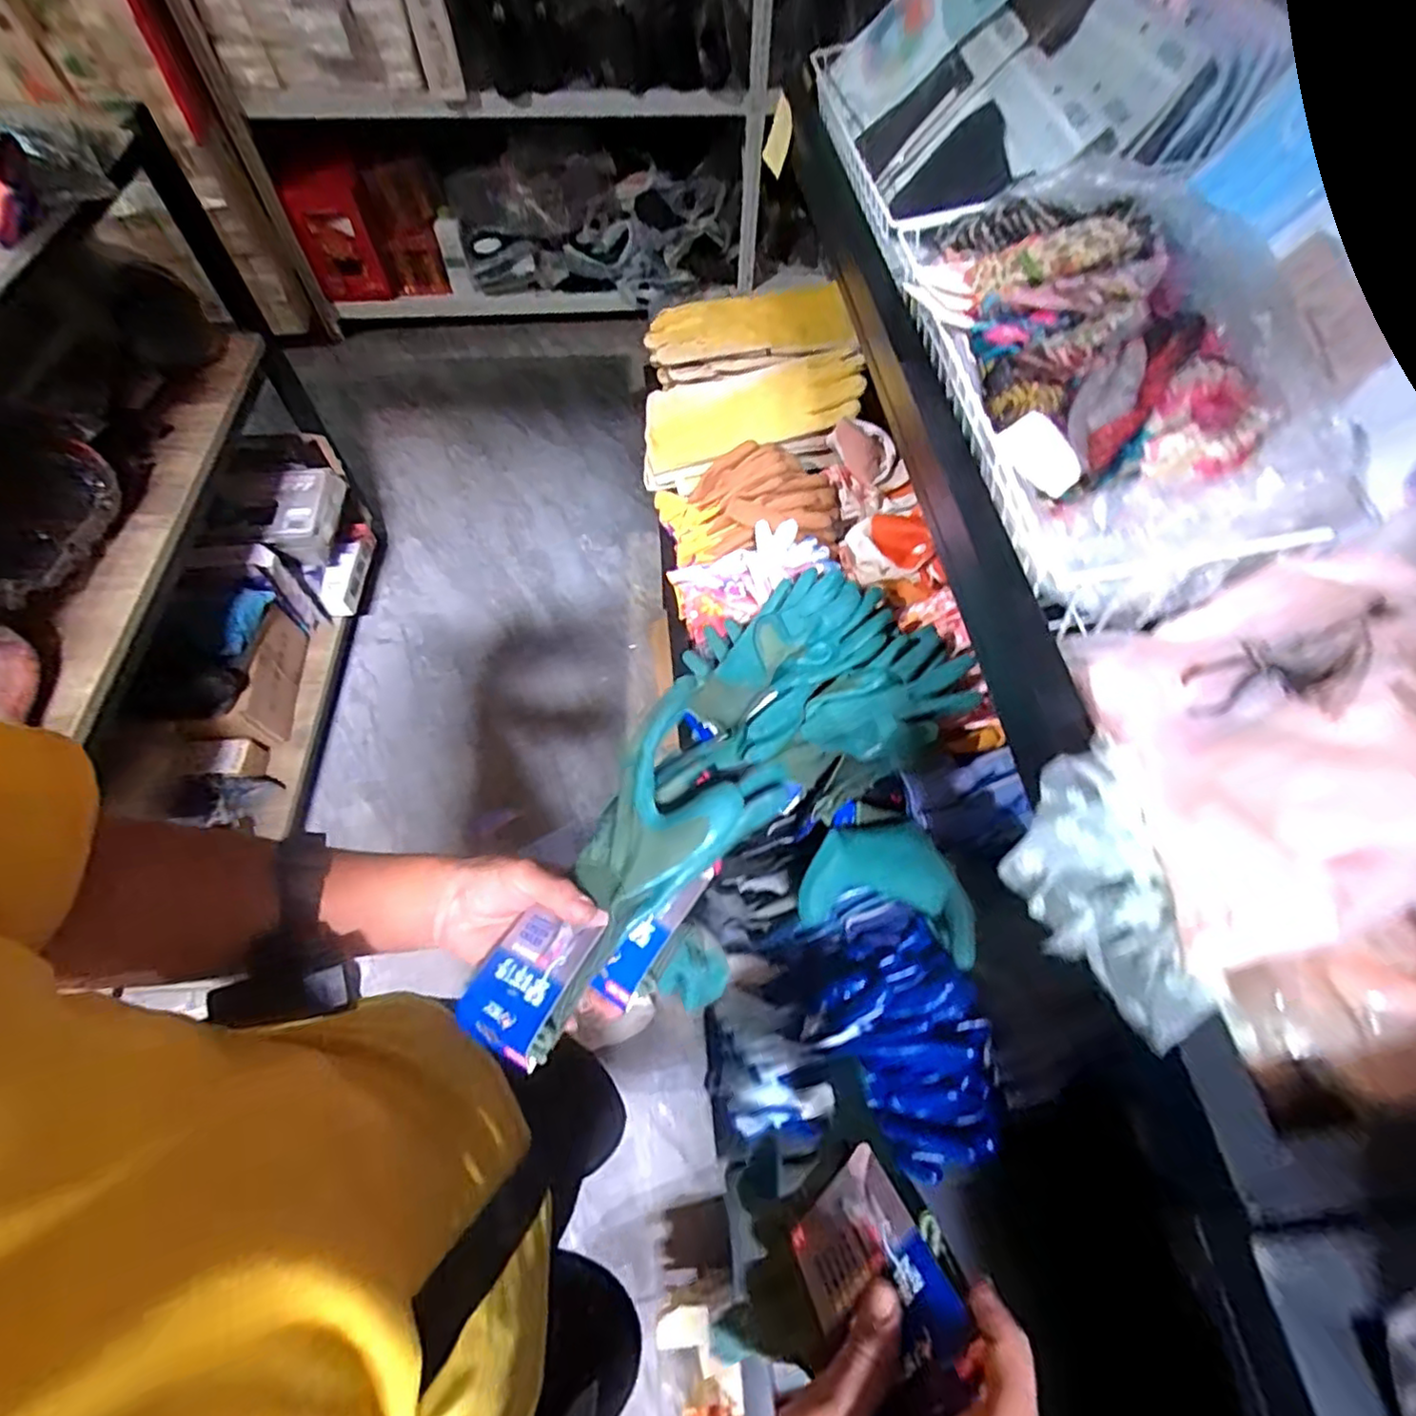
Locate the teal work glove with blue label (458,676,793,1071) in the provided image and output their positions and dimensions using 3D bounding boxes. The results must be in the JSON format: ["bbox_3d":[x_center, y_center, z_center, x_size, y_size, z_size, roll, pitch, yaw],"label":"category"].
[{"bbox_3d":[-0.054,0.109,0.422,0.097,0.062,0.237,36,78,19],"label":"teal work glove with blue label"}]

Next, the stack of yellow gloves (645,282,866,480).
[{"bbox_3d":[0.058,-0.451,0.989,0.342,0.048,0.165,-11,60,16],"label":"stack of yellow gloves"}]

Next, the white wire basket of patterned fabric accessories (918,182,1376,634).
[{"bbox_3d":[0.276,-0.252,0.468,0.195,0.101,0.388,-4,61,-4],"label":"white wire basket of patterned fabric accessories"}]

